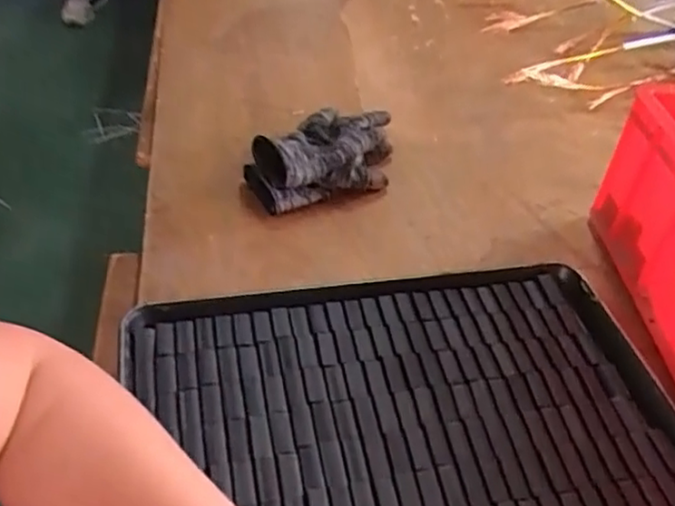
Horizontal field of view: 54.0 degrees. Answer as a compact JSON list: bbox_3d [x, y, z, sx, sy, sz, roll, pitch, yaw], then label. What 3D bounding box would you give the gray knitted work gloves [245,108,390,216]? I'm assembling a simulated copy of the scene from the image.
[{"bbox_3d":[-0.011,-0.105,0.688,0.170,0.052,0.111,-14,46,-22],"label":"gray knitted work gloves"}]

